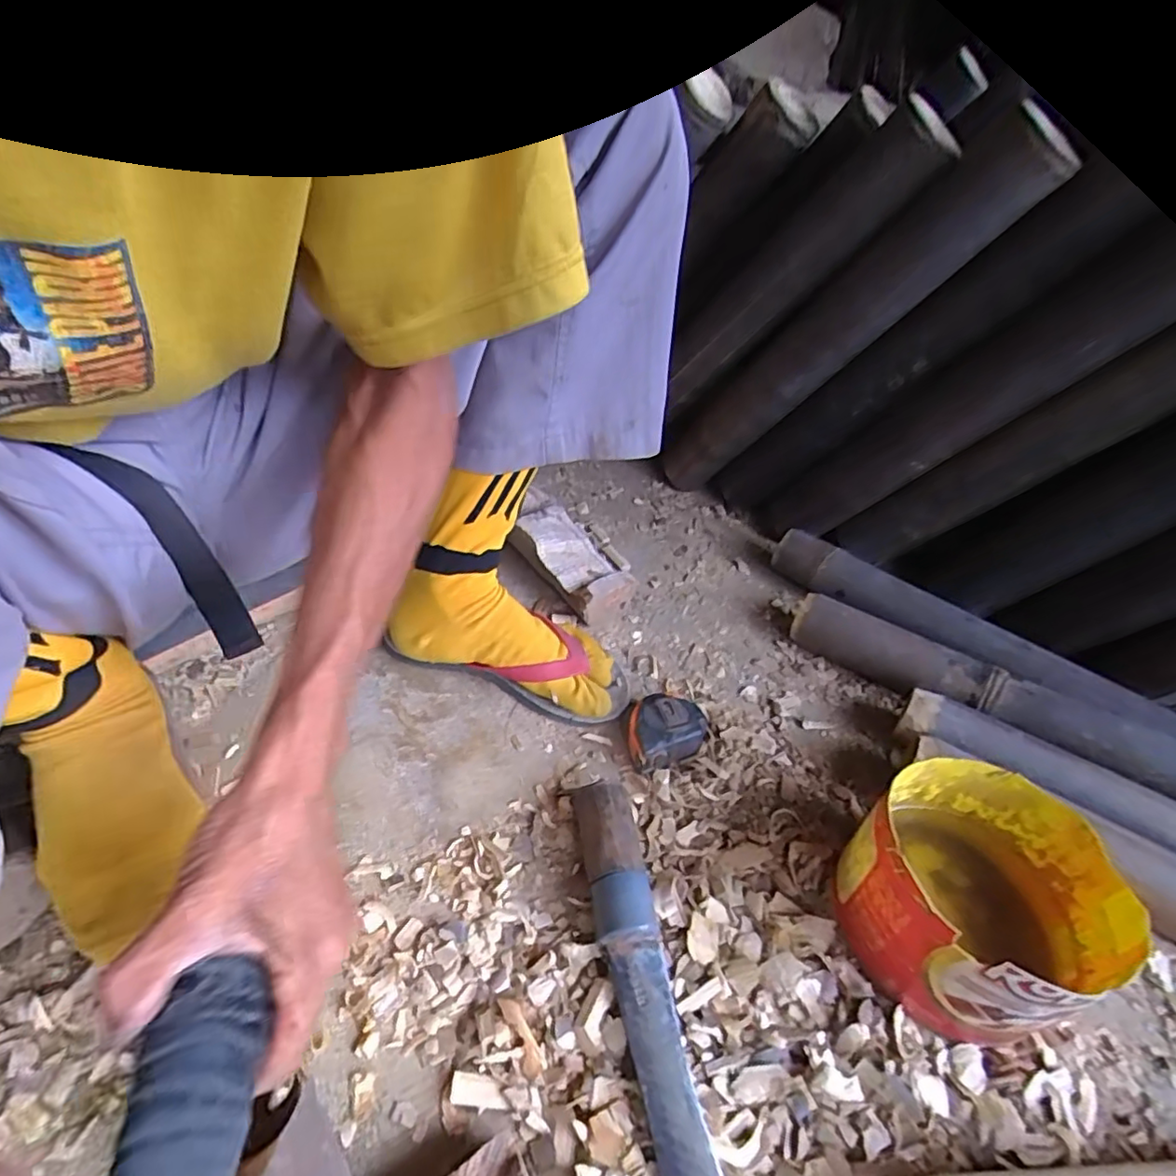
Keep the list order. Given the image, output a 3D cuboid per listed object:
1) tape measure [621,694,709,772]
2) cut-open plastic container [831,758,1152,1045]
[{"bbox_3d":[0.065,0.122,0.538,0.066,0.034,0.060,-11,43,-21],"label":"tape measure"},{"bbox_3d":[0.260,0.206,0.417,0.151,0.100,0.146,4,39,-3],"label":"cut-open plastic container"}]

